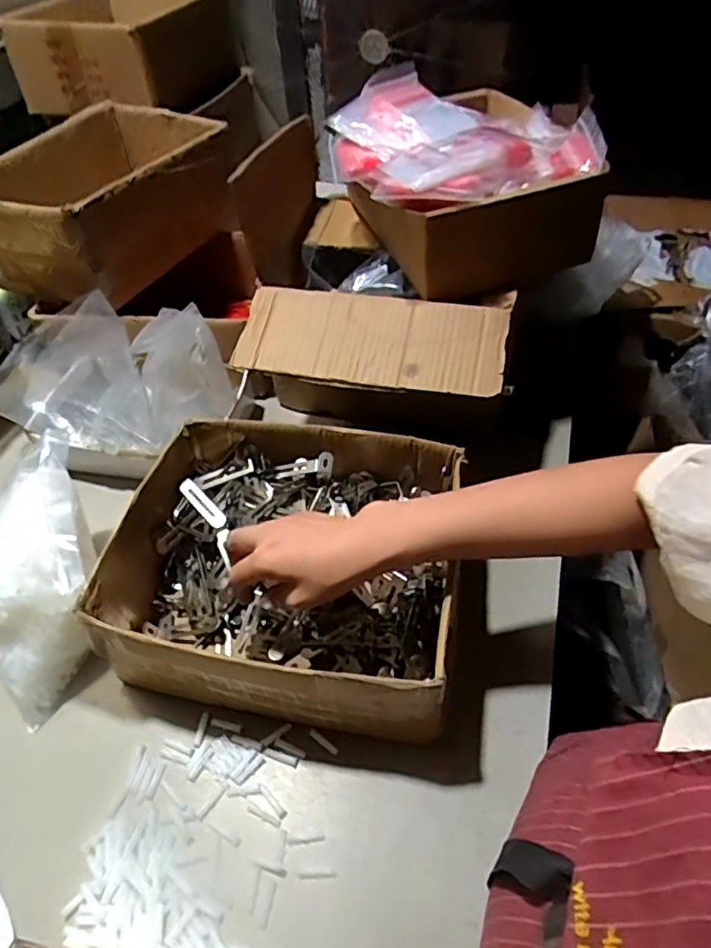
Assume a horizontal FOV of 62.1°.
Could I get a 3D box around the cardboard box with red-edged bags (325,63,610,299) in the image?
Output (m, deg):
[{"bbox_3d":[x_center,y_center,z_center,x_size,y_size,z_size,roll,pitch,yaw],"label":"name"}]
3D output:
[{"bbox_3d":[0.118,-0.355,0.704,0.277,0.150,0.269,-19,50,-13],"label":"cardboard box with red-edged bags"}]

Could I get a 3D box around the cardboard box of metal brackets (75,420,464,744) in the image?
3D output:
[{"bbox_3d":[-0.066,0.087,0.584,0.307,0.123,0.263,7,49,9],"label":"cardboard box of metal brackets"}]

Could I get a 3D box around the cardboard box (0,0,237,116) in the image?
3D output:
[{"bbox_3d":[-0.380,-0.713,0.978,0.267,0.112,0.318,15,51,16],"label":"cardboard box"}]

